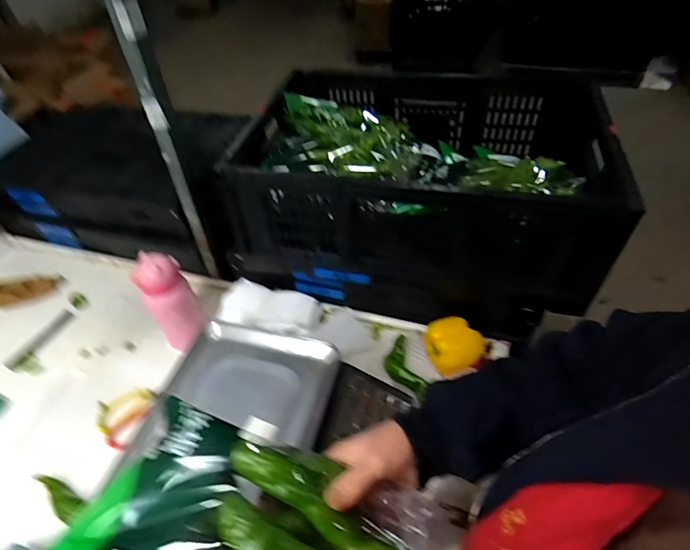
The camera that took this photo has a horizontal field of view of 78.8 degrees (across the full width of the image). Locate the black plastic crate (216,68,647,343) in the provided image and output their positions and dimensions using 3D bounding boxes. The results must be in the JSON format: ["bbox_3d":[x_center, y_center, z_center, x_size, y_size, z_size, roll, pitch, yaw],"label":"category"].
[{"bbox_3d":[0.117,-0.158,0.786,0.633,0.289,0.396,9,48,13],"label":"black plastic crate"}]

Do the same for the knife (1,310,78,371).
[{"bbox_3d":[-0.586,0.123,0.810,0.019,0.016,0.138,16,50,19],"label":"knife"}]

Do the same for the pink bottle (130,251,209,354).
[{"bbox_3d":[-0.299,0.051,0.735,0.082,0.196,0.063,-31,52,-22],"label":"pink bottle"}]

